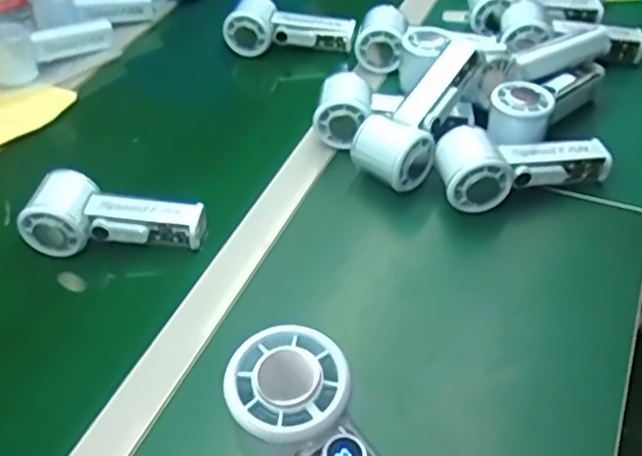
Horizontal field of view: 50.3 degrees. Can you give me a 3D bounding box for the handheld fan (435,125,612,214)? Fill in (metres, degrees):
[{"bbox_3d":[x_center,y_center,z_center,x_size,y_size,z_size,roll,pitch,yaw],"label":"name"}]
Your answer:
[{"bbox_3d":[0.182,-0.056,0.611,0.151,0.061,0.060,-9,44,-4],"label":"handheld fan"}]

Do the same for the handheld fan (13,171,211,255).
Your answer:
[{"bbox_3d":[-0.179,-0.012,0.599,0.151,0.049,0.053,2,45,8],"label":"handheld fan"}]

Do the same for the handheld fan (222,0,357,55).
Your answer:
[{"bbox_3d":[-0.038,-0.245,0.823,0.153,0.054,0.041,1,45,7],"label":"handheld fan"}]

